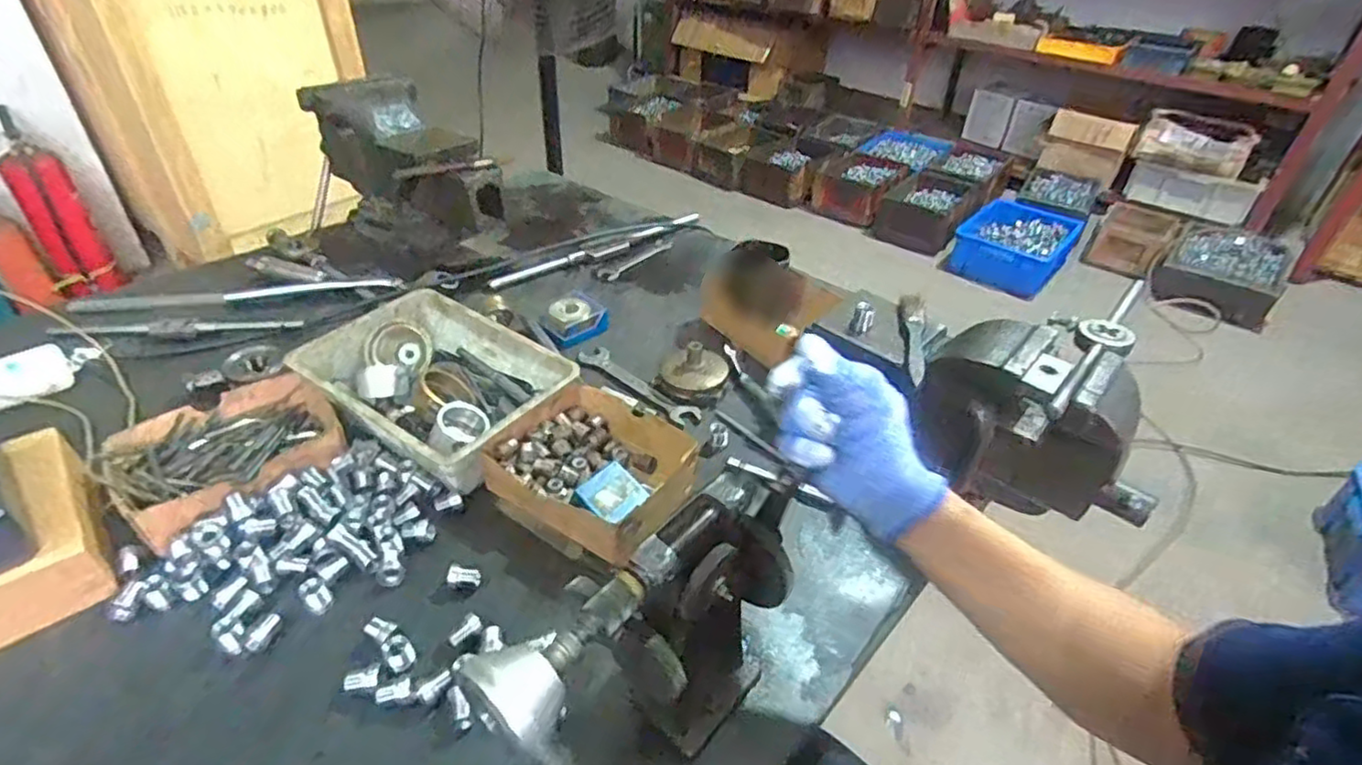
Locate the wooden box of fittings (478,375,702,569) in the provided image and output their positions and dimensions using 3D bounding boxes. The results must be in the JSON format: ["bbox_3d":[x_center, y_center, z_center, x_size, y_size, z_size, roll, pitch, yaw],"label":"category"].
[{"bbox_3d":[-0.079,0.073,0.619,0.184,0.046,0.158,23,41,23],"label":"wooden box of fittings"}]

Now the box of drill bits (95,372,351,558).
[{"bbox_3d":[-0.410,0.063,0.604,0.145,0.039,0.179,30,45,30],"label":"box of drill bits"}]

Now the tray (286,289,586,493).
[{"bbox_3d":[-0.243,0.003,0.672,0.236,0.065,0.168,25,42,25],"label":"tray"}]

